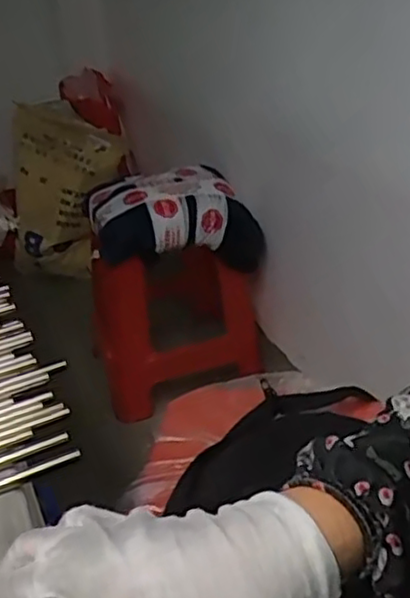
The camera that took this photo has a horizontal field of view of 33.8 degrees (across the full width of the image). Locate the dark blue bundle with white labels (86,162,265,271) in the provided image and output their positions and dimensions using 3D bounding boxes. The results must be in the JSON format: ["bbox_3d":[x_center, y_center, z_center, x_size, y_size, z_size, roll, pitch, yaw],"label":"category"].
[{"bbox_3d":[-0.058,-0.164,1.559,0.389,0.214,0.220,-12,28,-9],"label":"dark blue bundle with white labels"}]

